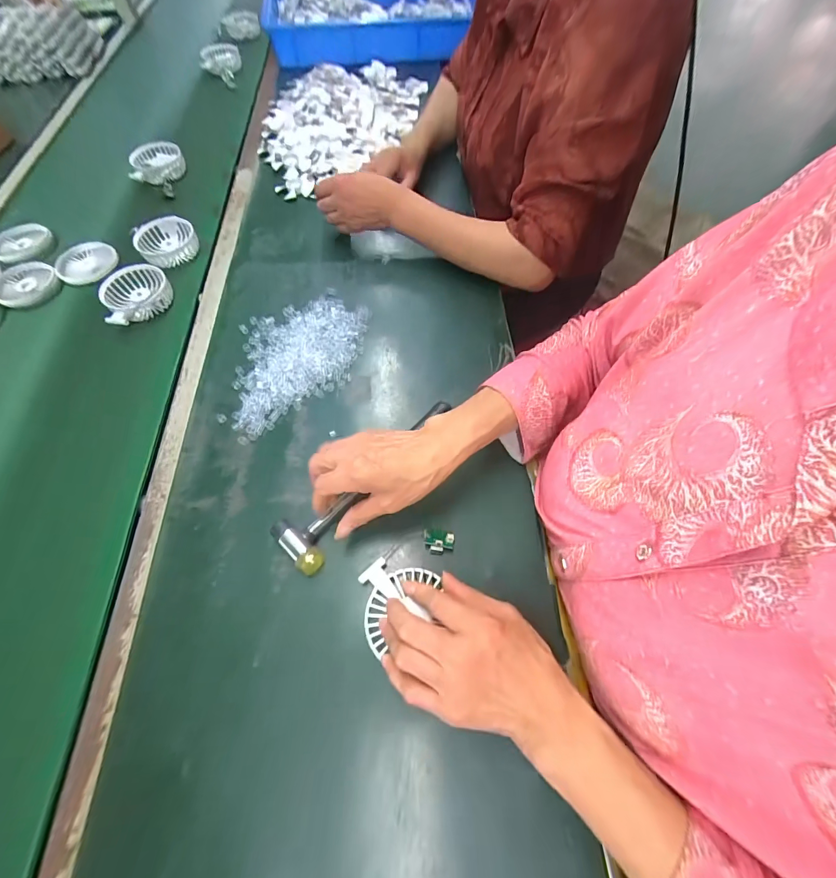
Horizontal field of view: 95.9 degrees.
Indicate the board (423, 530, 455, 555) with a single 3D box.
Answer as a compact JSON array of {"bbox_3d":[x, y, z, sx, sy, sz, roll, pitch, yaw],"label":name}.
[{"bbox_3d":[0.021,0.104,0.381,0.030,0.011,0.024,1,65,2],"label":"board"}]

